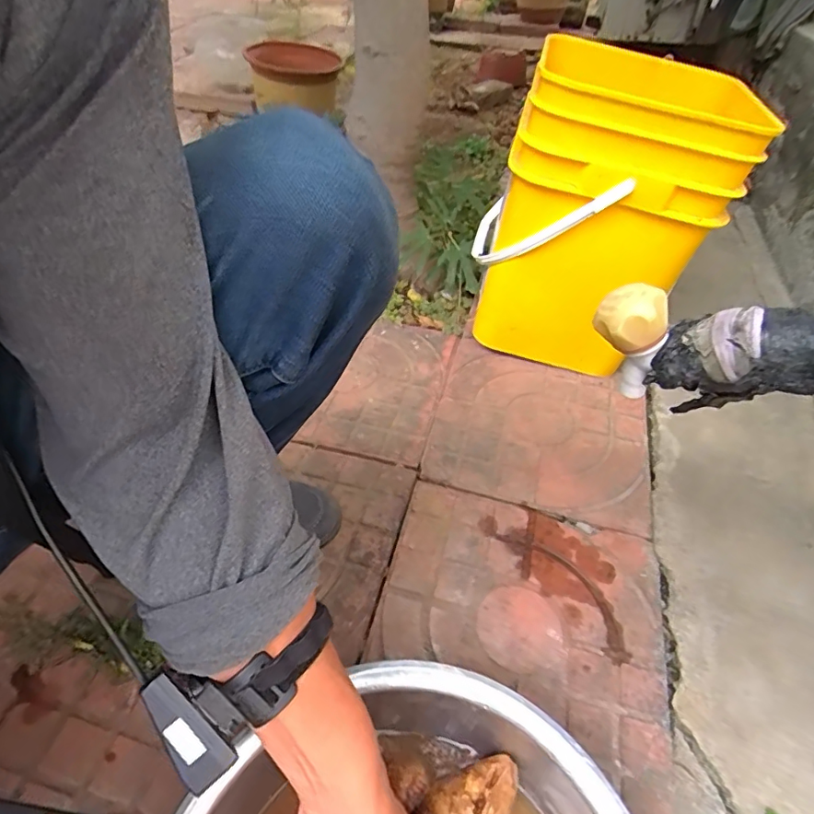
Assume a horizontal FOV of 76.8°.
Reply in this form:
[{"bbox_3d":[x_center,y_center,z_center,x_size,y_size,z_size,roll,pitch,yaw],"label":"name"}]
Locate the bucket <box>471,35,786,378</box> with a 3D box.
[{"bbox_3d":[0.279,-0.279,0.753,0.290,0.386,0.312,2,47,-2],"label":"bucket"}]

